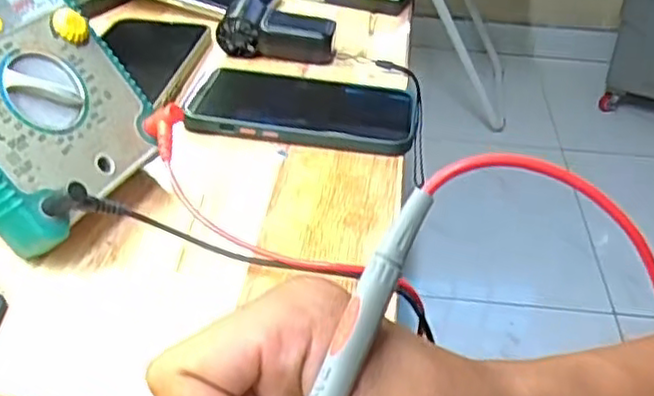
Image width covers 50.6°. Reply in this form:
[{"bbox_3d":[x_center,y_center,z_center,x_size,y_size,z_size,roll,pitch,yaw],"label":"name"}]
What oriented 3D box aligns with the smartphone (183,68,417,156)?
[{"bbox_3d":[-0.015,-0.062,0.462,0.146,0.016,0.079,6,36,6],"label":"smartphone"}]

